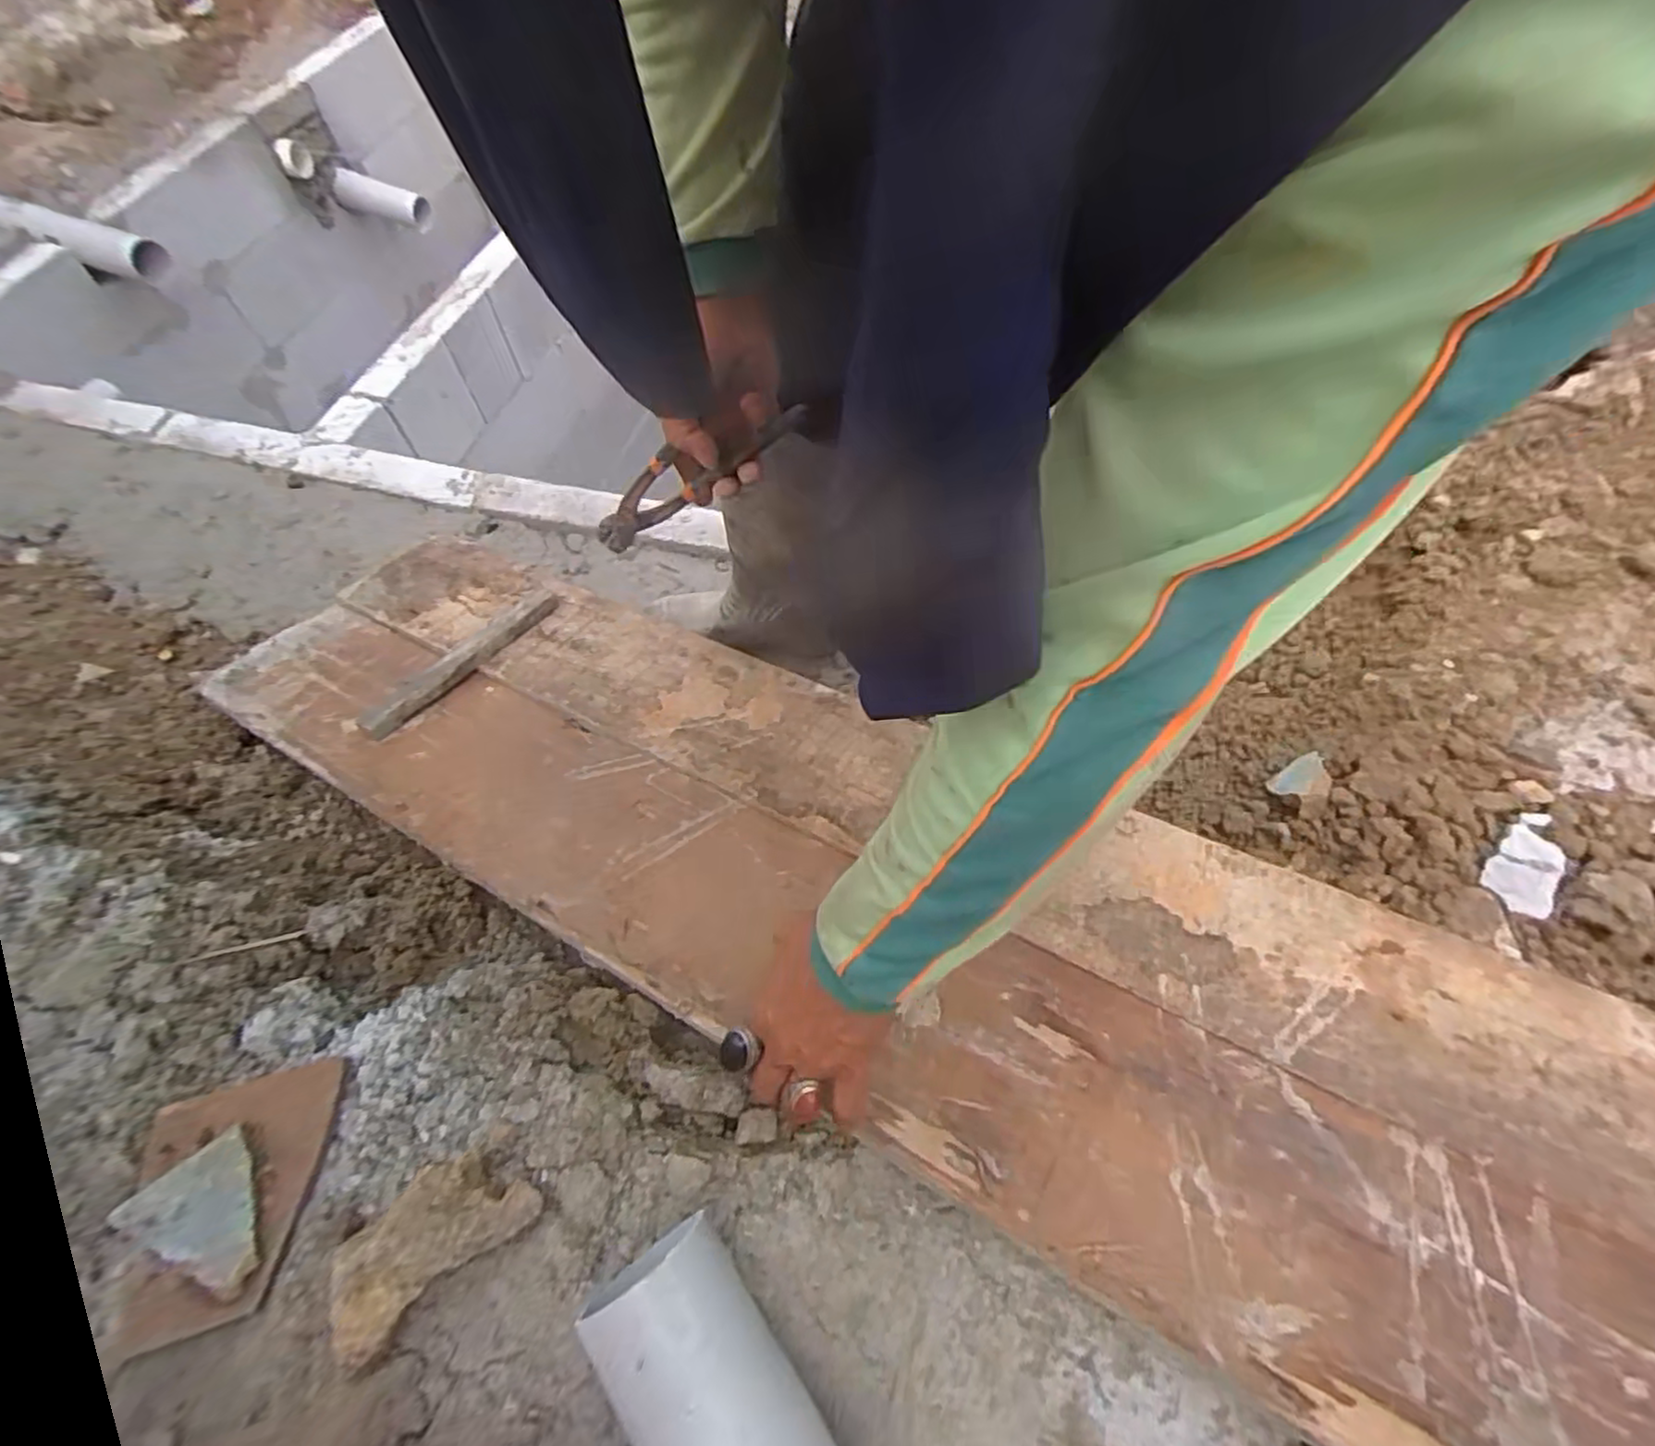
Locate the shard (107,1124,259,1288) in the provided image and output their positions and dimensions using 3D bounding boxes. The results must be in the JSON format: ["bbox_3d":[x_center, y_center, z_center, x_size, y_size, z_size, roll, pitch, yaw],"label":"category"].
[{"bbox_3d":[-0.442,0.352,0.503,0.098,0.019,0.096,-37,66,-14],"label":"shard"}]

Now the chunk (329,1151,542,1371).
[{"bbox_3d":[-0.270,0.347,0.488,0.133,0.039,0.066,-37,66,-14],"label":"chunk"}]

